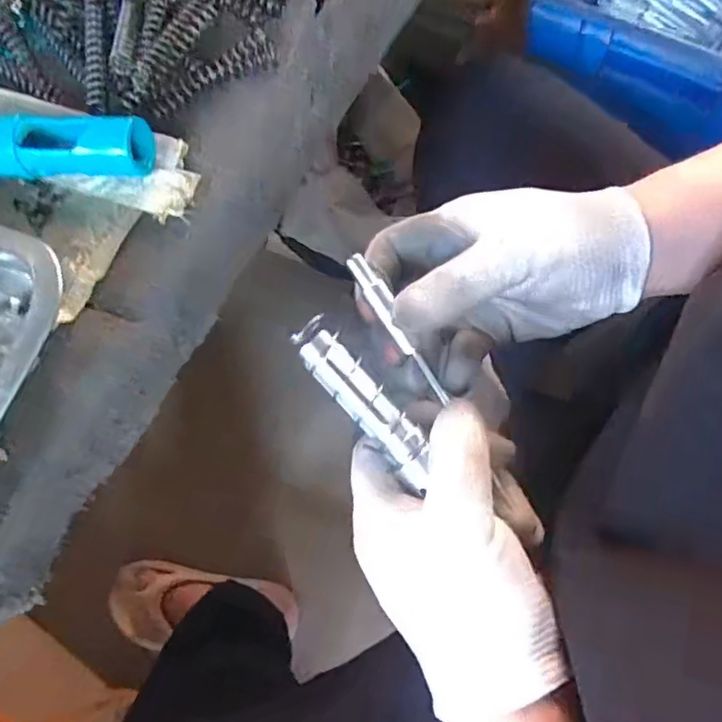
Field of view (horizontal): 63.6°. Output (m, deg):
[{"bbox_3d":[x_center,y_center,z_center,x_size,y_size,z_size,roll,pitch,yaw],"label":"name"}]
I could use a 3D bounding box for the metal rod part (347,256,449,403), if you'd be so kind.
[{"bbox_3d":[0.017,-0.015,0.256,0.009,0.009,0.074,-31,86,-6],"label":"metal rod part"}]

